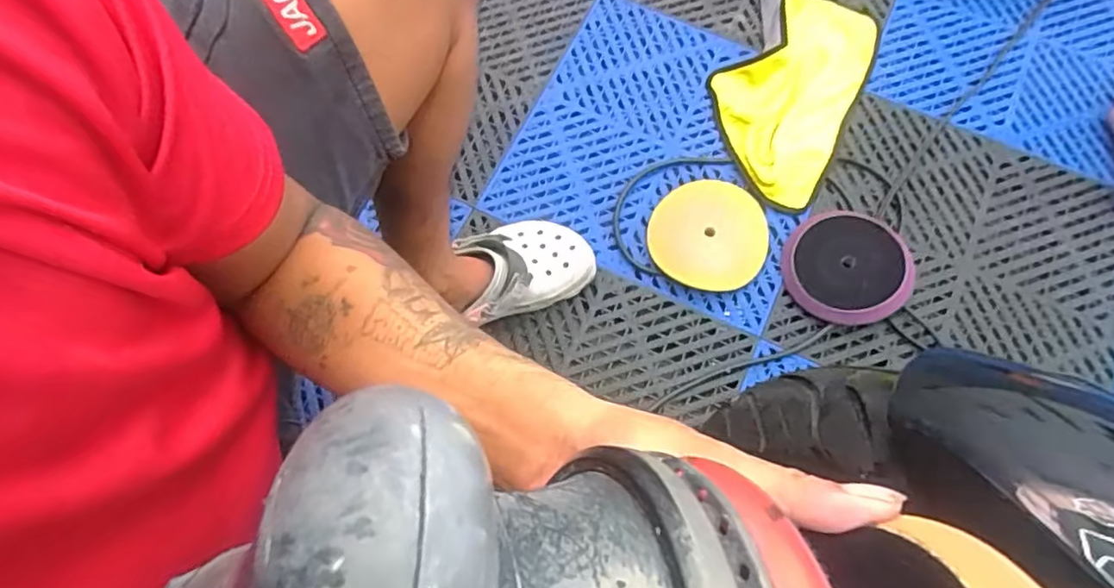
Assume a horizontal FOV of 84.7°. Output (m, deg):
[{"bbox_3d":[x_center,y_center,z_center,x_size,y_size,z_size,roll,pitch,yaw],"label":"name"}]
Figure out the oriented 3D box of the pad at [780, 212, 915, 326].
[{"bbox_3d":[0.364,-0.032,0.763,0.147,0.040,0.143,7,71,3],"label":"pad"}]

